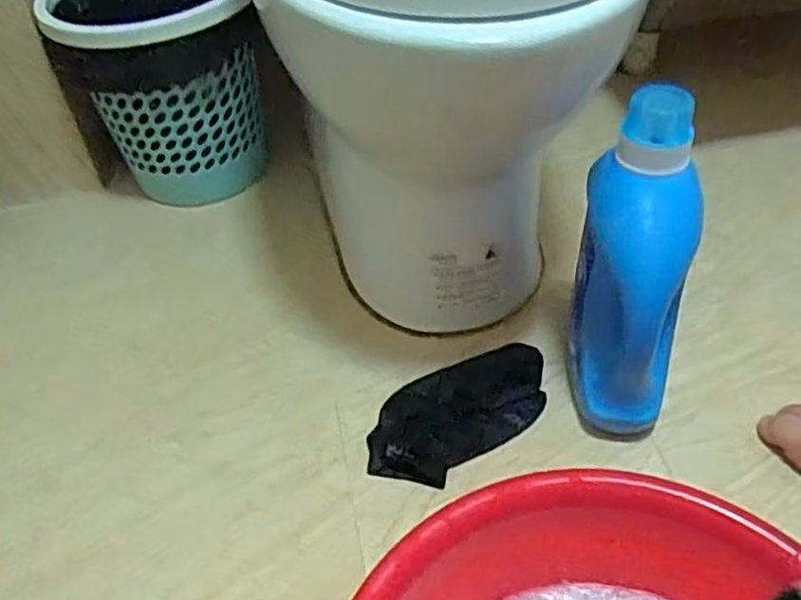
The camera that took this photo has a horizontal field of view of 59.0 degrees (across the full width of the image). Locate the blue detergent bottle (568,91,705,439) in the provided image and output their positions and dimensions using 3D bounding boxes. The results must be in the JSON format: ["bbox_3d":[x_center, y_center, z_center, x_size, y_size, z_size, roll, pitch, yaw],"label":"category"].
[{"bbox_3d":[0.219,-0.030,0.655,0.102,0.323,0.079,6,21,12],"label":"blue detergent bottle"}]

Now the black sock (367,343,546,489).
[{"bbox_3d":[0.055,0.107,0.719,0.198,0.026,0.110,-28,49,-22],"label":"black sock"}]

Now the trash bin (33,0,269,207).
[{"bbox_3d":[-0.309,-0.292,0.967,0.226,0.291,0.260,-10,44,-5],"label":"trash bin"}]

